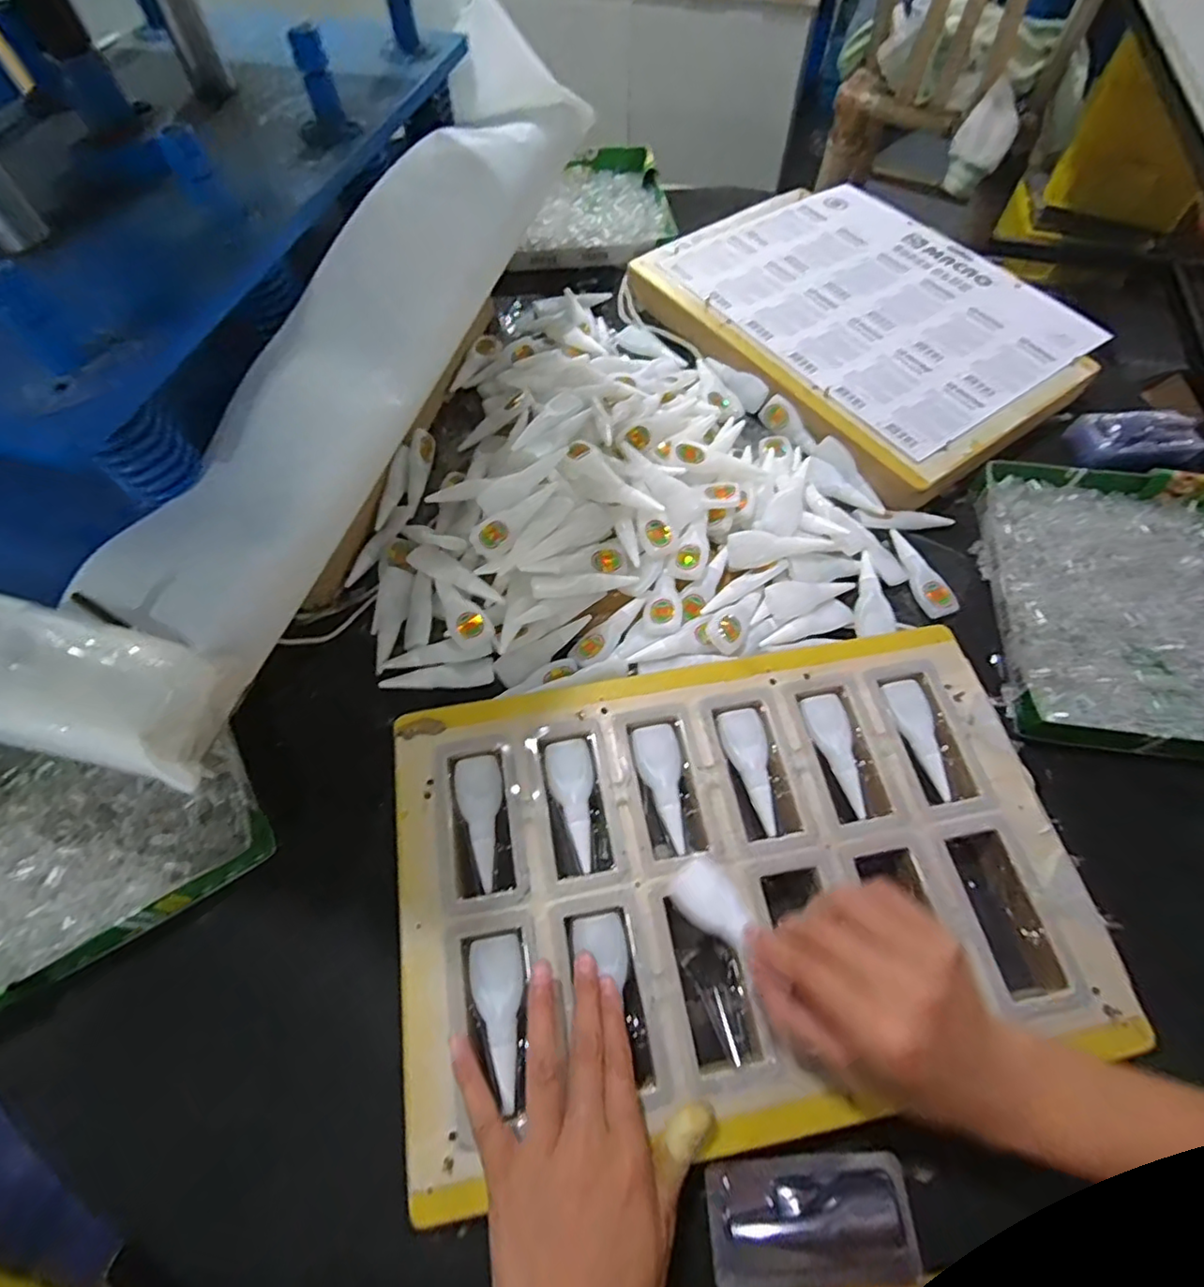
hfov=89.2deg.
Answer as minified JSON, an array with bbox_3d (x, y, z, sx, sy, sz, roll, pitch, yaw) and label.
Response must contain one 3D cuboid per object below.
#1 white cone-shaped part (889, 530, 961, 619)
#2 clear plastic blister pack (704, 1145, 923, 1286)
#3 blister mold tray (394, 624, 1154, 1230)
[{"bbox_3d":[0.276,-0.060,0.526,0.025,0.016,0.085,-9,62,-5],"label":"white cone-shaped part"},{"bbox_3d":[0.112,0.310,0.329,0.107,0.010,0.055,-4,61,-2],"label":"clear plastic blister pack"},{"bbox_3d":[0.082,0.135,0.395,0.411,0.022,0.282,-10,62,-5],"label":"blister mold tray"}]

